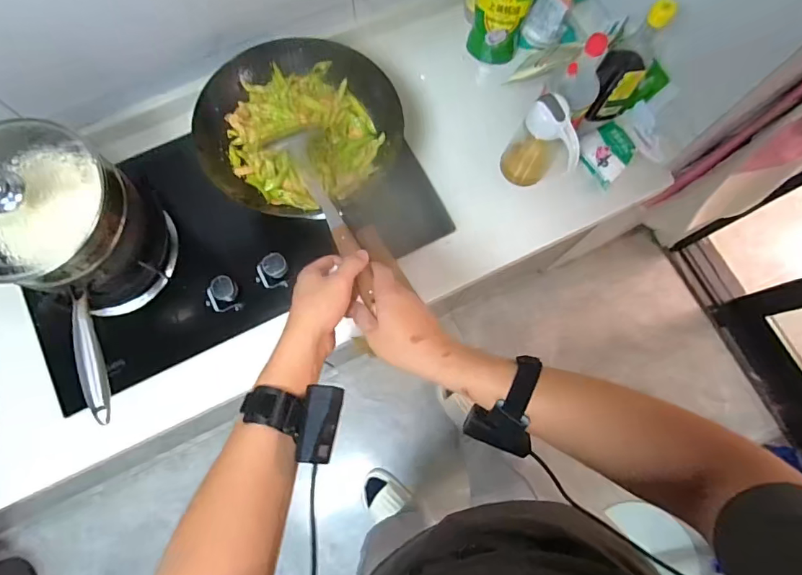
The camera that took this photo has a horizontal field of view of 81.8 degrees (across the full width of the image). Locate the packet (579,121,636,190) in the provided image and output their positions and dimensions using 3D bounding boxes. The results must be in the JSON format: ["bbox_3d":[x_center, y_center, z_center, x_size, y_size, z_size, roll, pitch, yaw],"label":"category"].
[{"bbox_3d":[0.393,-0.262,0.884,0.085,0.053,0.096,-44,80,-10],"label":"packet"}]

